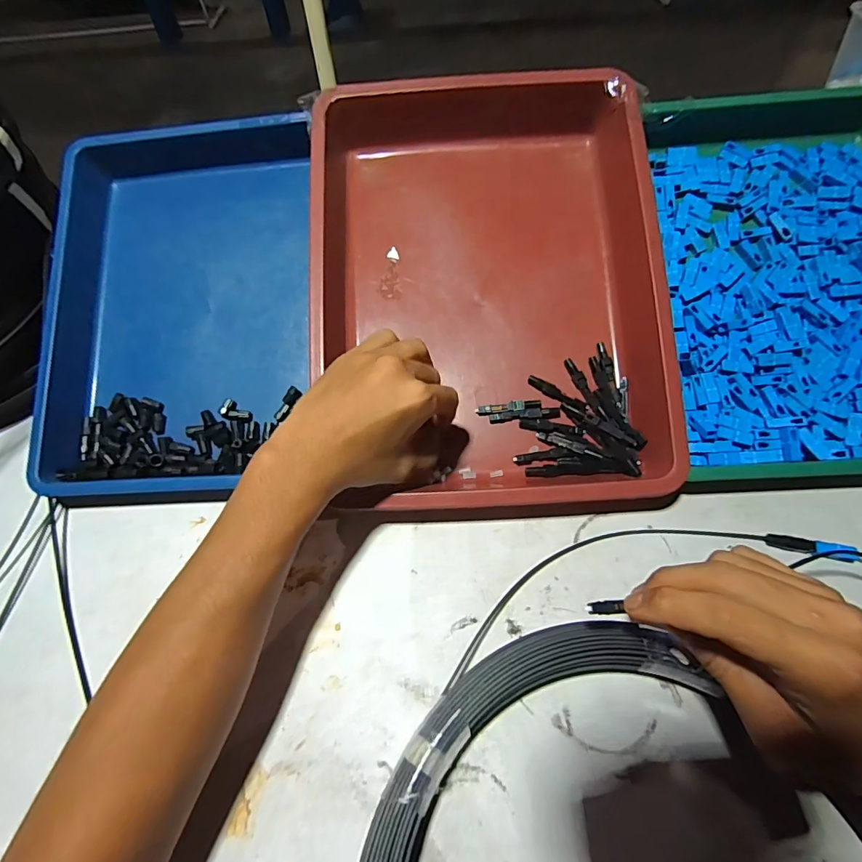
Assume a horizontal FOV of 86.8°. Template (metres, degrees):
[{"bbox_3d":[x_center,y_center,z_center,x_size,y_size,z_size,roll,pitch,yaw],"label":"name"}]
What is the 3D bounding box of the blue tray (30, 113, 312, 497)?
[{"bbox_3d":[-0.210,-0.120,0.388,0.212,0.049,0.349,1,79,2],"label":"blue tray"}]

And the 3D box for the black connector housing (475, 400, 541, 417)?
[{"bbox_3d":[0.065,-0.018,0.374,0.053,0.006,0.014,-6,89,1],"label":"black connector housing"}]

